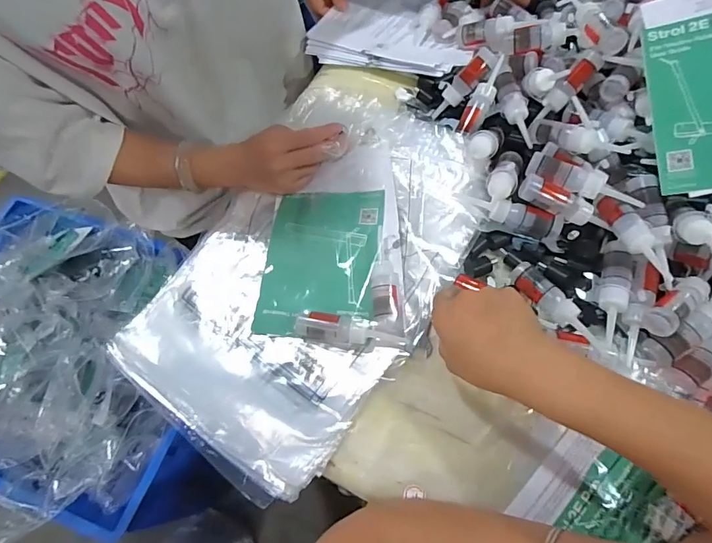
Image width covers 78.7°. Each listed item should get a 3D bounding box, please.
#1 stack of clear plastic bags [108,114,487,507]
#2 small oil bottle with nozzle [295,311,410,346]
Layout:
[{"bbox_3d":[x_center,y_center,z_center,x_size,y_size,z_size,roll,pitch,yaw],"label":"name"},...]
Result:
[{"bbox_3d":[-0.050,-0.005,0.461,0.268,0.032,0.412,25,76,13],"label":"stack of clear plastic bags"},{"bbox_3d":[-0.006,0.059,0.423,0.109,0.025,0.026,8,66,7],"label":"small oil bottle with nozzle"}]

